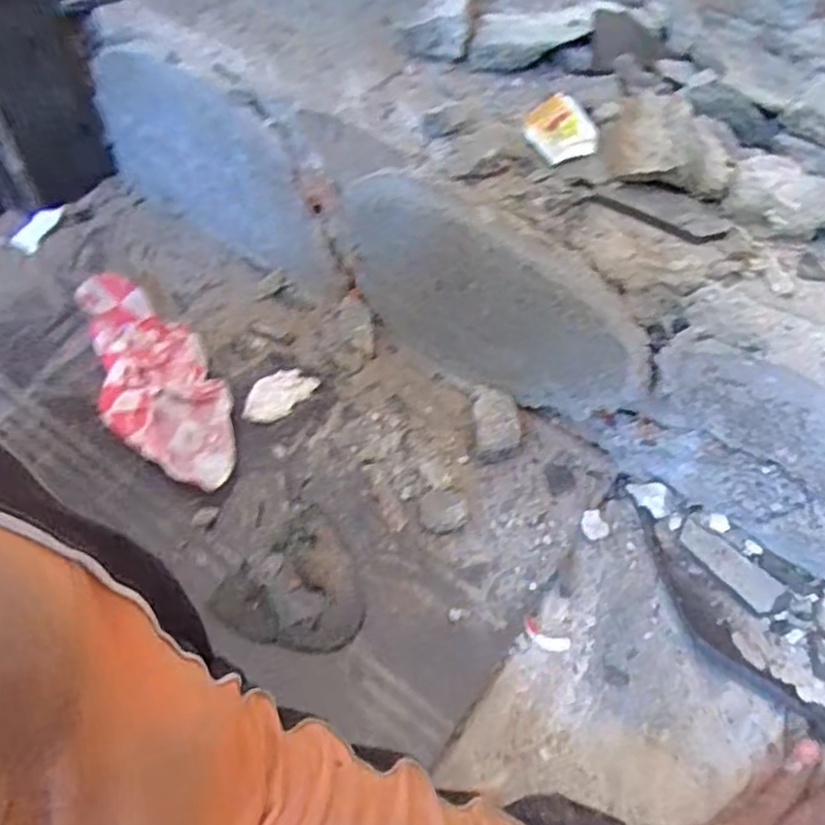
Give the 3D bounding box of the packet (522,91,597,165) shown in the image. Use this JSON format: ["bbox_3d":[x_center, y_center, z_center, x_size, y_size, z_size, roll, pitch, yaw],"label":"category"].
[{"bbox_3d":[0.101,-0.195,0.486,0.038,0.012,0.062,-28,60,13],"label":"packet"}]

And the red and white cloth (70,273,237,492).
[{"bbox_3d":[-0.207,-0.027,0.566,0.086,0.030,0.220,-25,58,-20],"label":"red and white cloth"}]

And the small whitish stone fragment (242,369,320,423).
[{"bbox_3d":[-0.111,-0.015,0.577,0.039,0.008,0.063,34,59,21],"label":"small whitish stone fragment"}]

